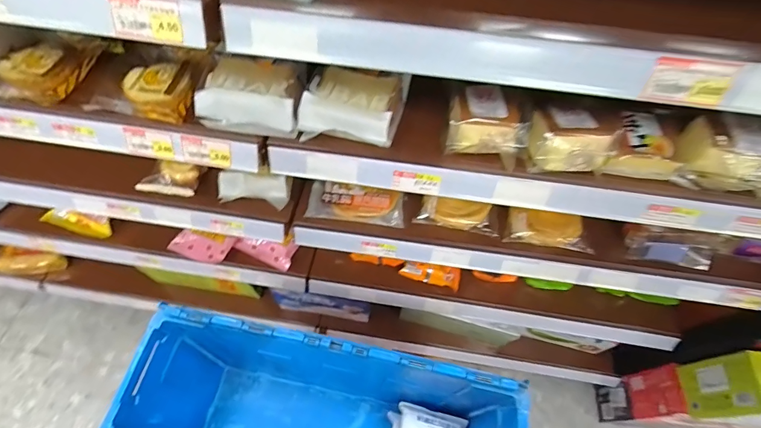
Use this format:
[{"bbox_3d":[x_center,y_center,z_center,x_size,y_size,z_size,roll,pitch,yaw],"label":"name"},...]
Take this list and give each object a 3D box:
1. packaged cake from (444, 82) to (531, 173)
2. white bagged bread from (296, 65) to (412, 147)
[{"bbox_3d":[0.141,-0.122,0.512,0.099,0.053,0.093,11,60,4],"label":"packaged cake"},{"bbox_3d":[-0.034,-0.151,0.541,0.134,0.063,0.123,7,60,2],"label":"white bagged bread"}]

